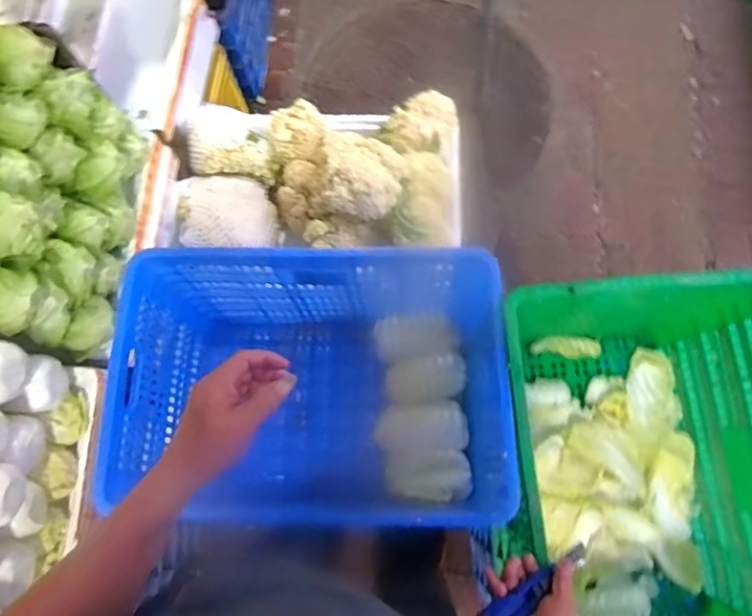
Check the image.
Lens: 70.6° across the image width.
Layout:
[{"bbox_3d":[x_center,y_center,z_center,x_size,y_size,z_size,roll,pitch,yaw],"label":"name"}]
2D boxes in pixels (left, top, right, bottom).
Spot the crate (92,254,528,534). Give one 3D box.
[{"bbox_3d":[-0.102,0.142,0.977,0.594,0.361,0.405,-1,75,2],"label":"crate"}]

